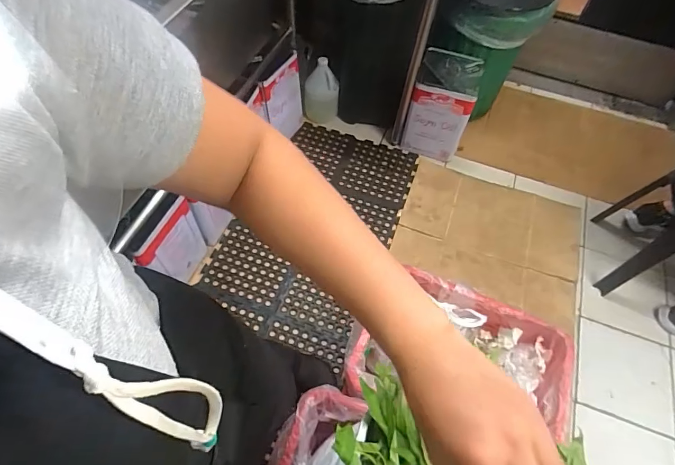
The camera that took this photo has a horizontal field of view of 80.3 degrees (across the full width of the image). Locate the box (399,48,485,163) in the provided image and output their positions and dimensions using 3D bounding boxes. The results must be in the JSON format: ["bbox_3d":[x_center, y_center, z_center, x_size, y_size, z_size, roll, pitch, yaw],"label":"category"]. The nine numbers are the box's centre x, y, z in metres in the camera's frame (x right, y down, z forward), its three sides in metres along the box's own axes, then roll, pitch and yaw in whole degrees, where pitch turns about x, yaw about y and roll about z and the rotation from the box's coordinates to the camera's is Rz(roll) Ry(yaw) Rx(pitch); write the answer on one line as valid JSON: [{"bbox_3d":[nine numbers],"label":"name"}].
[{"bbox_3d":[0.416,-0.515,1.610,0.229,0.329,0.257,19,59,7],"label":"box"}]

